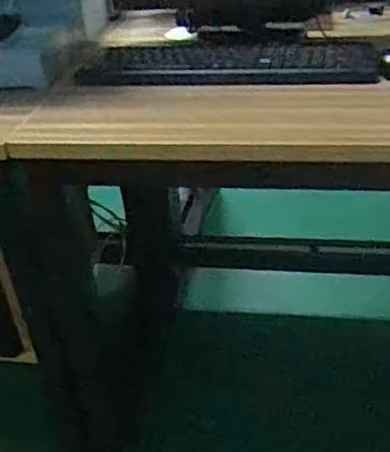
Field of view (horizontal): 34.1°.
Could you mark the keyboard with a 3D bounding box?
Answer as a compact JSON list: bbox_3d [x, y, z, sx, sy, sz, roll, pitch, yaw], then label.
[{"bbox_3d":[0.052,-0.276,1.052,0.483,0.038,0.134,0,34,11],"label":"keyboard"}]

